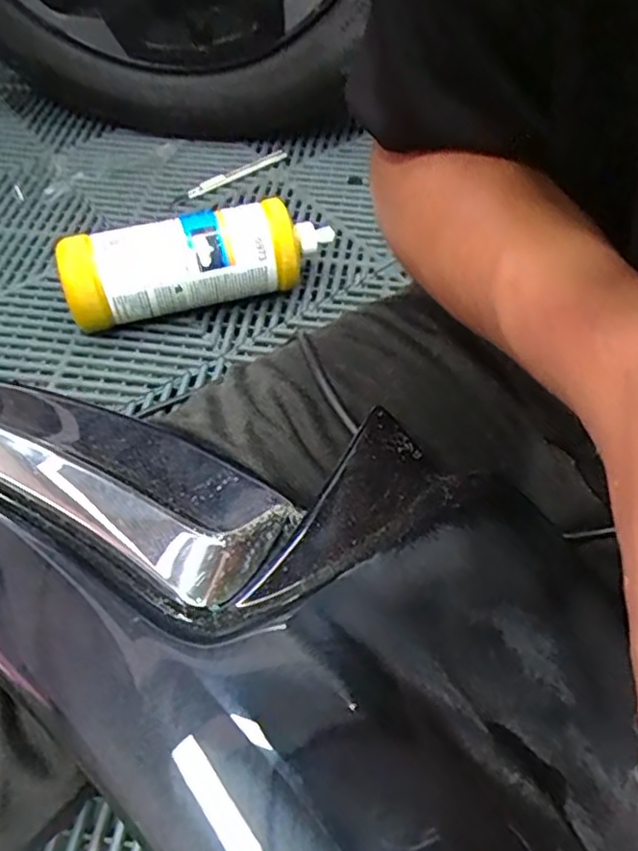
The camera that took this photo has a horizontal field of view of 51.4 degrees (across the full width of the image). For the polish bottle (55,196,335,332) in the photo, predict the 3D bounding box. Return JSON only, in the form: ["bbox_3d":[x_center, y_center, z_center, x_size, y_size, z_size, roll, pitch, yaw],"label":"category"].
[{"bbox_3d":[-0.105,-0.144,0.607,0.241,0.086,0.072,-13,57,-9],"label":"polish bottle"}]

